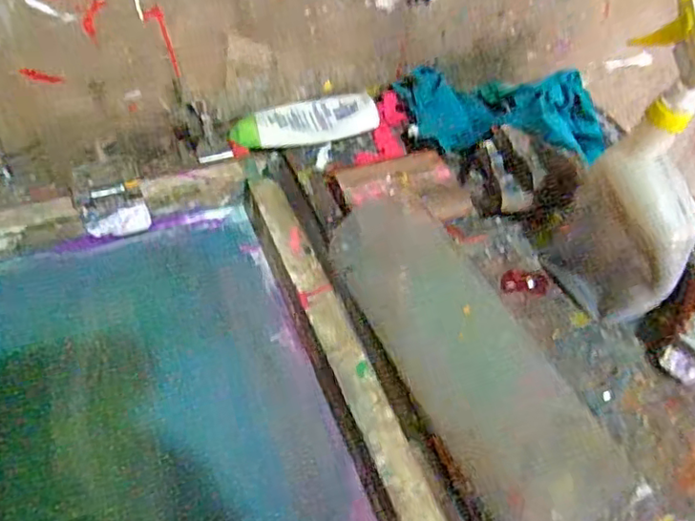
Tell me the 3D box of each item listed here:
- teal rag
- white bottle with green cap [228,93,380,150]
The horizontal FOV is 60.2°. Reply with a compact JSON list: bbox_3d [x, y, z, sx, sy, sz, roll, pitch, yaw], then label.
[{"bbox_3d":[0.177,-0.186,0.712,0.242,0.066,0.172,10,53,21],"label":"teal rag"},{"bbox_3d":[-0.052,-0.166,0.706,0.170,0.027,0.063,-13,55,-16],"label":"white bottle with green cap"}]

